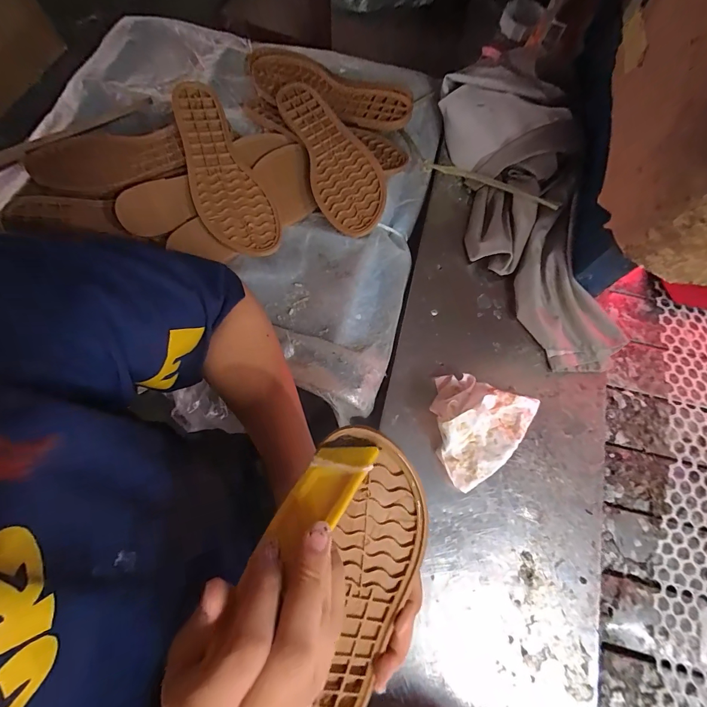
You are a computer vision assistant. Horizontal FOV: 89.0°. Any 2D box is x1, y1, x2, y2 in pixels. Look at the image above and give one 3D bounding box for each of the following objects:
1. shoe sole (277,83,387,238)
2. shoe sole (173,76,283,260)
[{"bbox_3d":[-0.025,-0.256,0.460,0.085,0.012,0.232,-21,75,1],"label":"shoe sole"},{"bbox_3d":[-0.162,-0.220,0.433,0.079,0.012,0.232,-24,81,-16],"label":"shoe sole"}]

